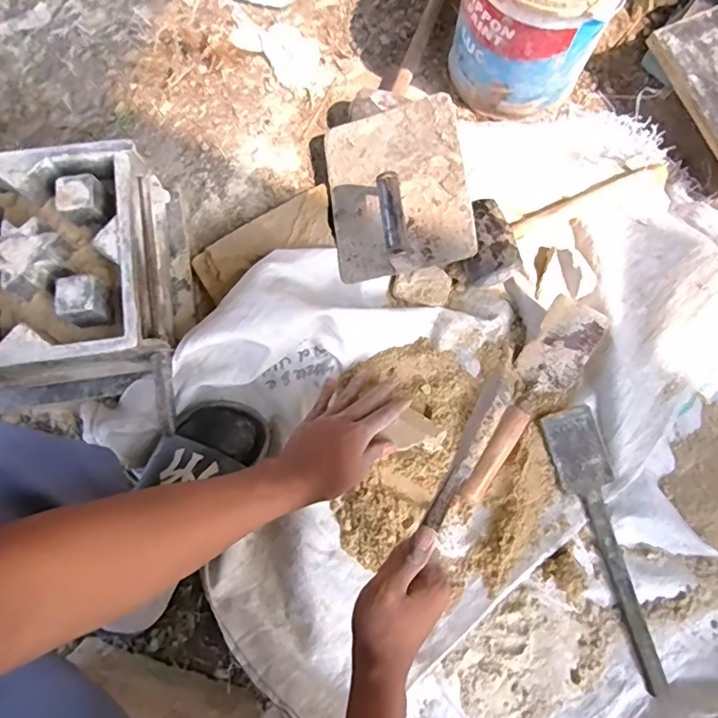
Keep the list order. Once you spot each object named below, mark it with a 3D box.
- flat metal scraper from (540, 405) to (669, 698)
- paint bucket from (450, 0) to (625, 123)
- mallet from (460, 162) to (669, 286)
[{"bbox_3d":[0.291,0.216,0.593,0.063,0.015,0.320,-14,78,-4],"label":"flat metal scraper"},{"bbox_3d":[0.216,-0.433,0.628,0.168,0.181,0.184,0,77,-1],"label":"paint bucket"},{"bbox_3d":[0.254,-0.197,0.645,0.306,0.050,0.096,-30,79,-7],"label":"mallet"}]

